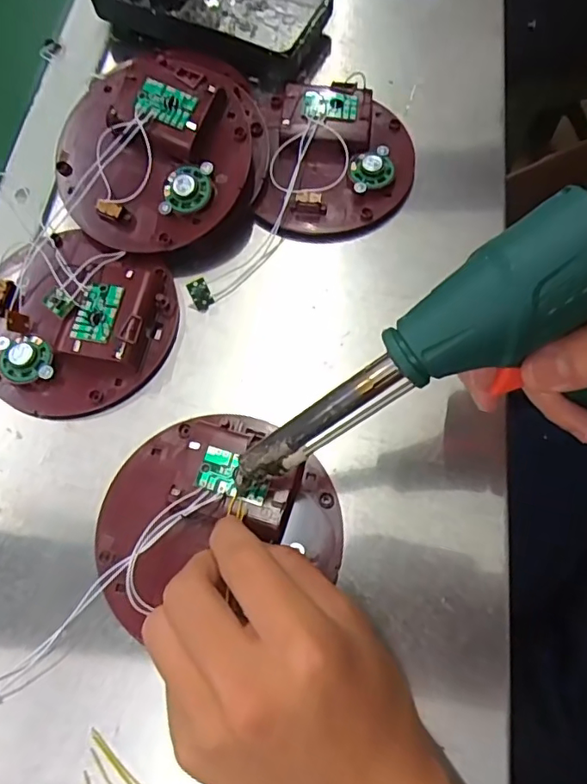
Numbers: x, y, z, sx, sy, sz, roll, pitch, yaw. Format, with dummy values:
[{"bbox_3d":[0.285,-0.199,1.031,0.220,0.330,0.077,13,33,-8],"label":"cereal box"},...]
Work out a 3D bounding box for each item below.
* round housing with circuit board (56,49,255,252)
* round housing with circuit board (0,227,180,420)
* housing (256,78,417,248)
[{"bbox_3d":[-0.088,-0.145,0.340,0.119,0.024,0.115,0,90,9],"label":"round housing with circuit board"},{"bbox_3d":[-0.130,-0.044,0.321,0.114,0.028,0.112,0,68,1],"label":"round housing with circuit board"},{"bbox_3d":[0.028,-0.159,0.364,0.099,0.024,0.122,3,68,2],"label":"housing"}]

